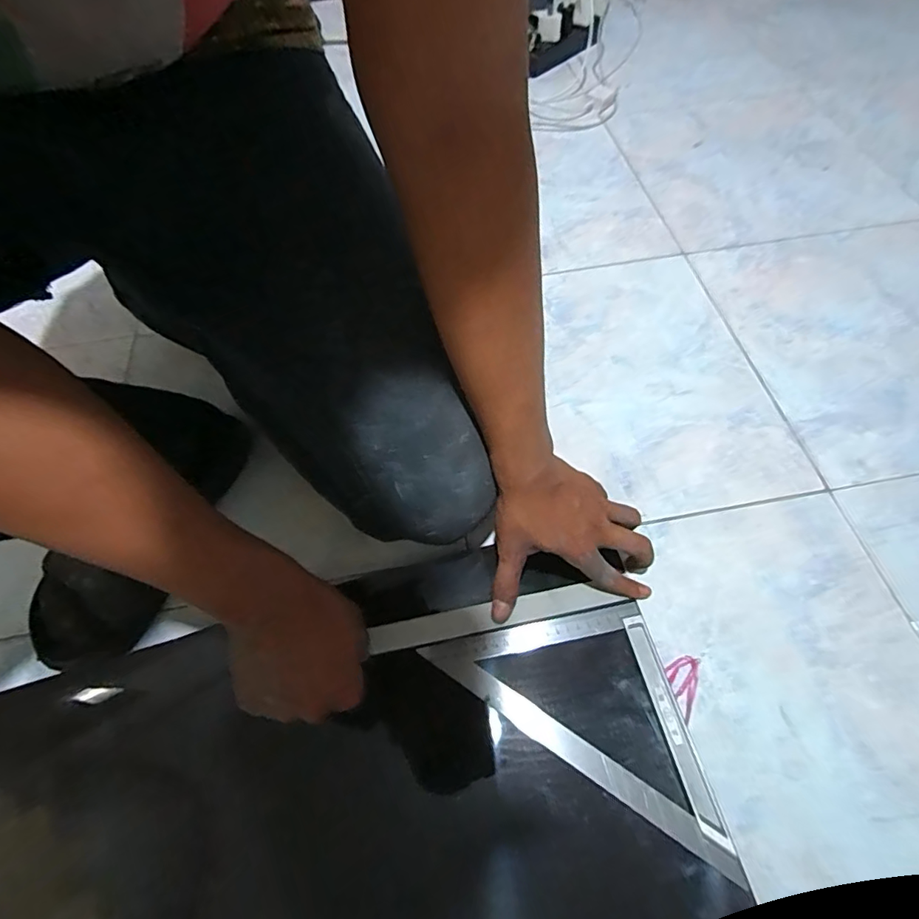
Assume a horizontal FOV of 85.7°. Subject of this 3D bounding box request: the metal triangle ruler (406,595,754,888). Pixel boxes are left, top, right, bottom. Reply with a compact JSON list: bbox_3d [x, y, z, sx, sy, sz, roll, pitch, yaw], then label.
[{"bbox_3d":[0.089,0.237,0.418,0.202,0.008,0.200,-11,56,-2],"label":"metal triangle ruler"}]

